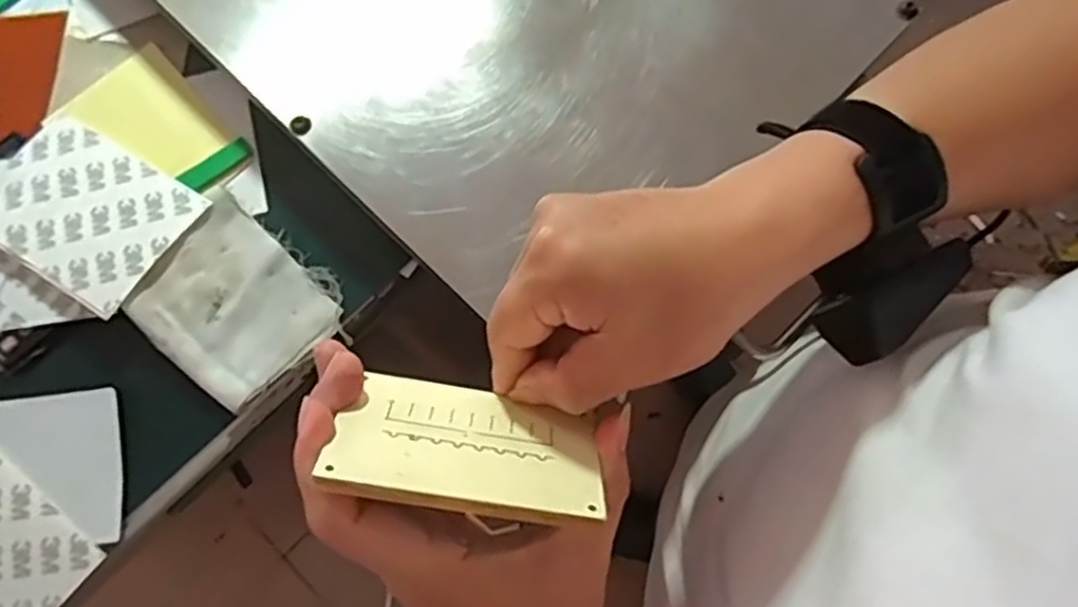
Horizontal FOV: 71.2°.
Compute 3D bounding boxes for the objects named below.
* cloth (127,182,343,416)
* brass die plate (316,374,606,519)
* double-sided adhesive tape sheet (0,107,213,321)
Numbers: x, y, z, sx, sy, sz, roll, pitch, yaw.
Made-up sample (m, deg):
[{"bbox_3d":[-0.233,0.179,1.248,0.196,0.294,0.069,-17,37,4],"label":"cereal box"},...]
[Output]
[{"bbox_3d":[-0.165,0.000,0.401,0.093,0.014,0.080,42,80,9],"label":"cloth"},{"bbox_3d":[-0.026,0.052,0.286,0.095,0.068,0.004,11,115,-5],"label":"brass die plate"},{"bbox_3d":[-0.246,-0.052,0.406,0.109,0.004,0.080,31,72,9],"label":"double-sided adhesive tape sheet"}]

